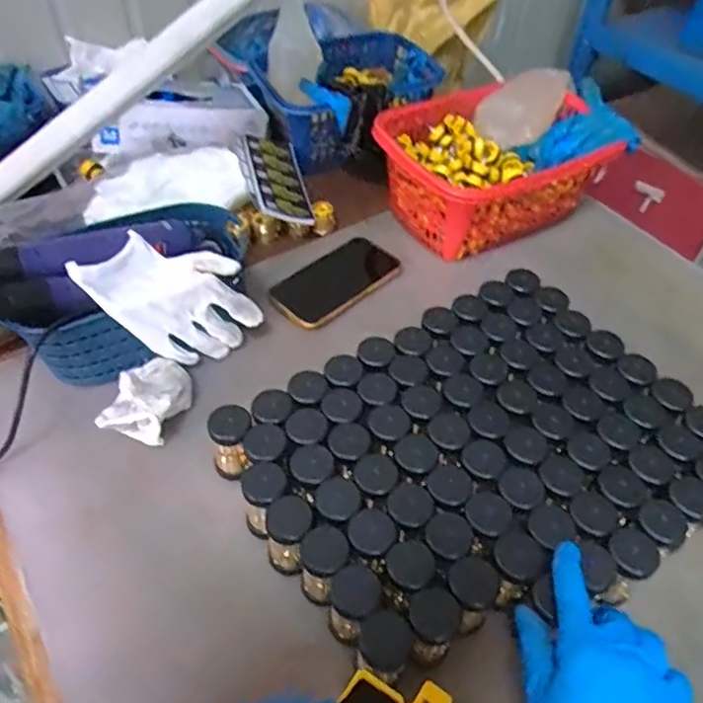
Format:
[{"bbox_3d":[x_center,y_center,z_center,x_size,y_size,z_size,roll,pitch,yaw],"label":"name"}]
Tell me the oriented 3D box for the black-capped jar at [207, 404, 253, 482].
[{"bbox_3d":[-0.099,0.076,0.506,0.034,0.064,0.029,-14,51,-13],"label":"black-capped jar"}]

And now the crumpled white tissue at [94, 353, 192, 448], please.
[{"bbox_3d":[-0.180,0.041,0.550,0.061,0.036,0.082,4,49,2],"label":"crumpled white tissue"}]

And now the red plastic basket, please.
[{"bbox_3d":[0.164,-0.228,0.754,0.257,0.101,0.194,-20,53,-18],"label":"red plastic basket"}]

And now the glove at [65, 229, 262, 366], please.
[{"bbox_3d":[-0.173,-0.044,0.575,0.131,0.086,0.093,21,52,16],"label":"glove"}]

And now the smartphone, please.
[{"bbox_3d":[-0.018,-0.080,0.687,0.152,0.013,0.076,-35,59,-28],"label":"smartphone"}]

